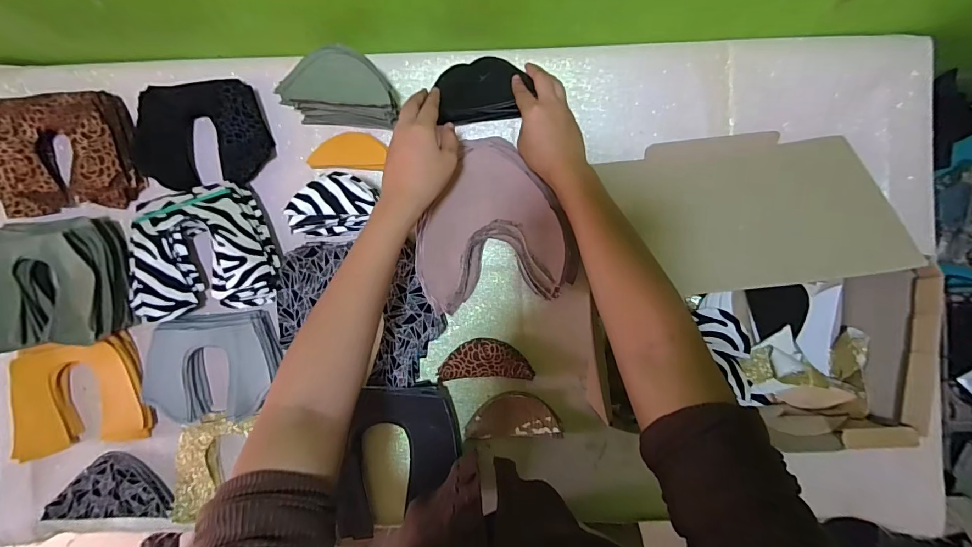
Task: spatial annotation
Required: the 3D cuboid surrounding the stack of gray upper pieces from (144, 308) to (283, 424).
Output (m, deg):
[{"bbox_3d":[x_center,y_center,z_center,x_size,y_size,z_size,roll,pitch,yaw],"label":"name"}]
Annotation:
[{"bbox_3d":[-0.334,0.116,0.540,0.149,0.034,0.125,-6,89,-1],"label":"stack of gray upper pieces"}]

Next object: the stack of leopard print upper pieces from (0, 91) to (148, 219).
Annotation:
[{"bbox_3d":[-0.531,-0.150,0.535,0.164,0.037,0.140,-7,89,-1],"label":"stack of leopard print upper pieces"}]

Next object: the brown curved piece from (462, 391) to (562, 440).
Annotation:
[{"bbox_3d":[0.035,0.181,0.552,0.117,0.013,0.057,-1,89,0],"label":"brown curved piece"}]

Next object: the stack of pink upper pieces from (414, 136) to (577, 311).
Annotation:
[{"bbox_3d":[0.008,-0.065,0.533,0.183,0.040,0.198,-9,89,-1],"label":"stack of pink upper pieces"}]

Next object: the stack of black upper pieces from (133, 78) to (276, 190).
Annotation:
[{"bbox_3d":[-0.359,-0.168,0.540,0.165,0.047,0.121,-5,89,-1],"label":"stack of black upper pieces"}]

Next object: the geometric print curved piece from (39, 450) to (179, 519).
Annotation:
[{"bbox_3d":[-0.473,0.269,0.549,0.139,0.024,0.077,0,89,0],"label":"geometric print curved piece"}]

